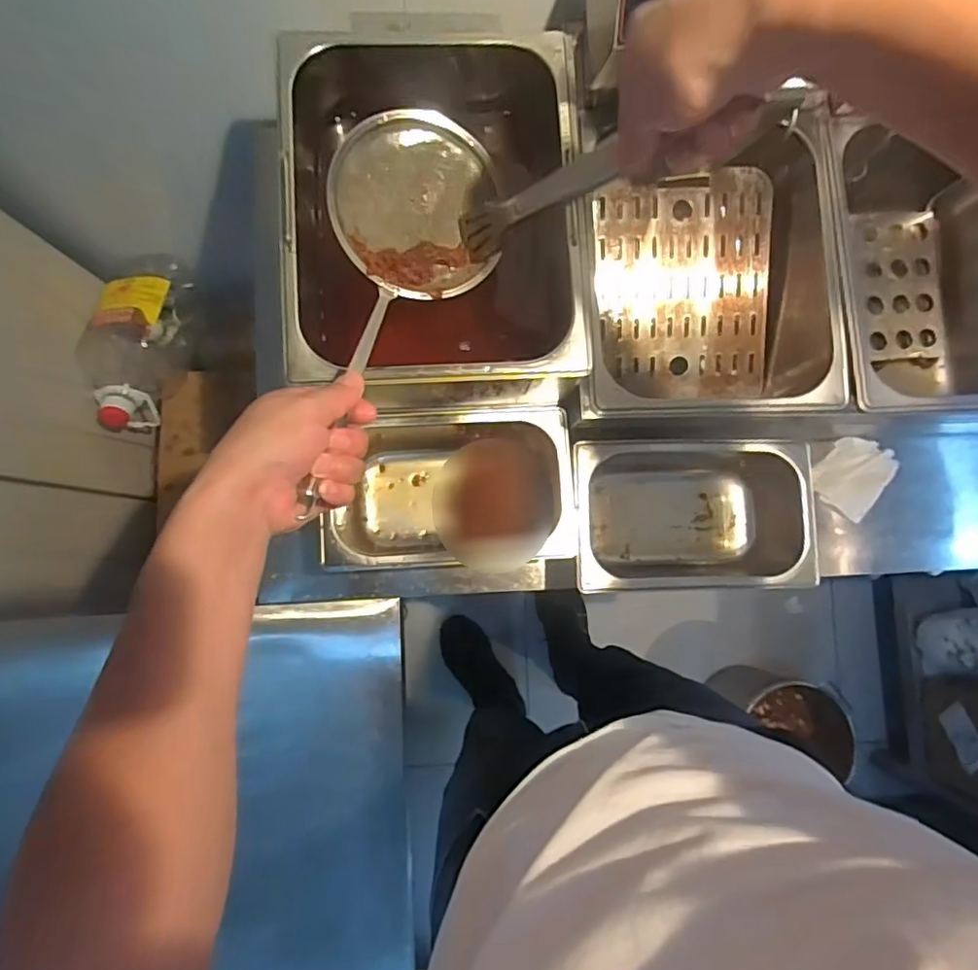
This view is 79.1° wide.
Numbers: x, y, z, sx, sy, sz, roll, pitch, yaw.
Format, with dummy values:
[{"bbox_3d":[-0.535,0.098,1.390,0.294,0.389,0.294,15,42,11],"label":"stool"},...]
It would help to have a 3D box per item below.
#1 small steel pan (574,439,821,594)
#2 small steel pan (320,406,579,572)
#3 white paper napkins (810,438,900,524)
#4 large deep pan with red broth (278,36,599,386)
[{"bbox_3d":[0.225,0.037,0.695,0.266,0.109,0.162,-1,84,-3],"label":"small steel pan"},{"bbox_3d":[-0.041,0.008,0.677,0.260,0.100,0.169,-1,84,-3],"label":"small steel pan"},{"bbox_3d":[0.460,-0.011,0.746,0.098,0.012,0.092,27,104,-18],"label":"white paper napkins"},{"bbox_3d":[-0.057,-0.255,0.619,0.265,0.226,0.350,-5,84,-3],"label":"large deep pan with red broth"}]

